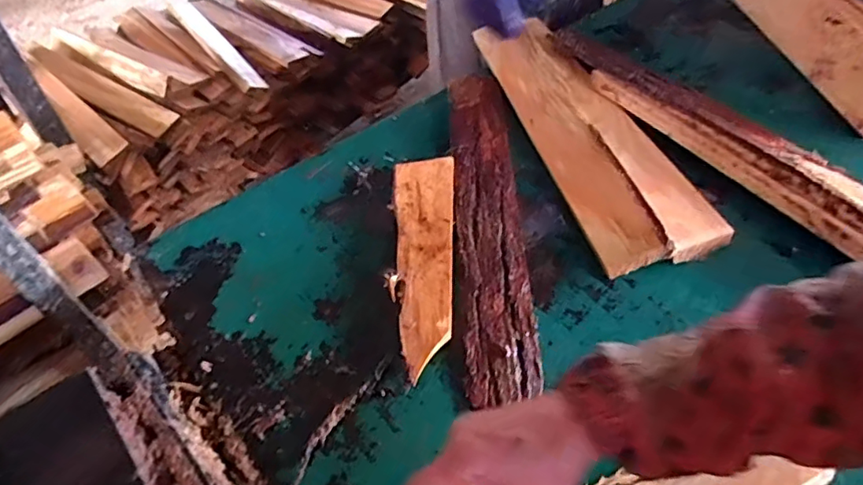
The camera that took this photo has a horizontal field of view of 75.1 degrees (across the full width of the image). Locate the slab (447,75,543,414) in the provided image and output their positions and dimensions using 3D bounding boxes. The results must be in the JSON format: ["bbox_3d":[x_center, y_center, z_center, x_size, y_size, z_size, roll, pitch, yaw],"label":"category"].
[{"bbox_3d":[0.067,-0.043,0.657,0.083,0.021,0.472,-1,50,2],"label":"slab"}]

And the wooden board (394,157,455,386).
[{"bbox_3d":[-0.005,0.012,0.620,0.067,0.022,0.286,-3,50,1],"label":"wooden board"}]

